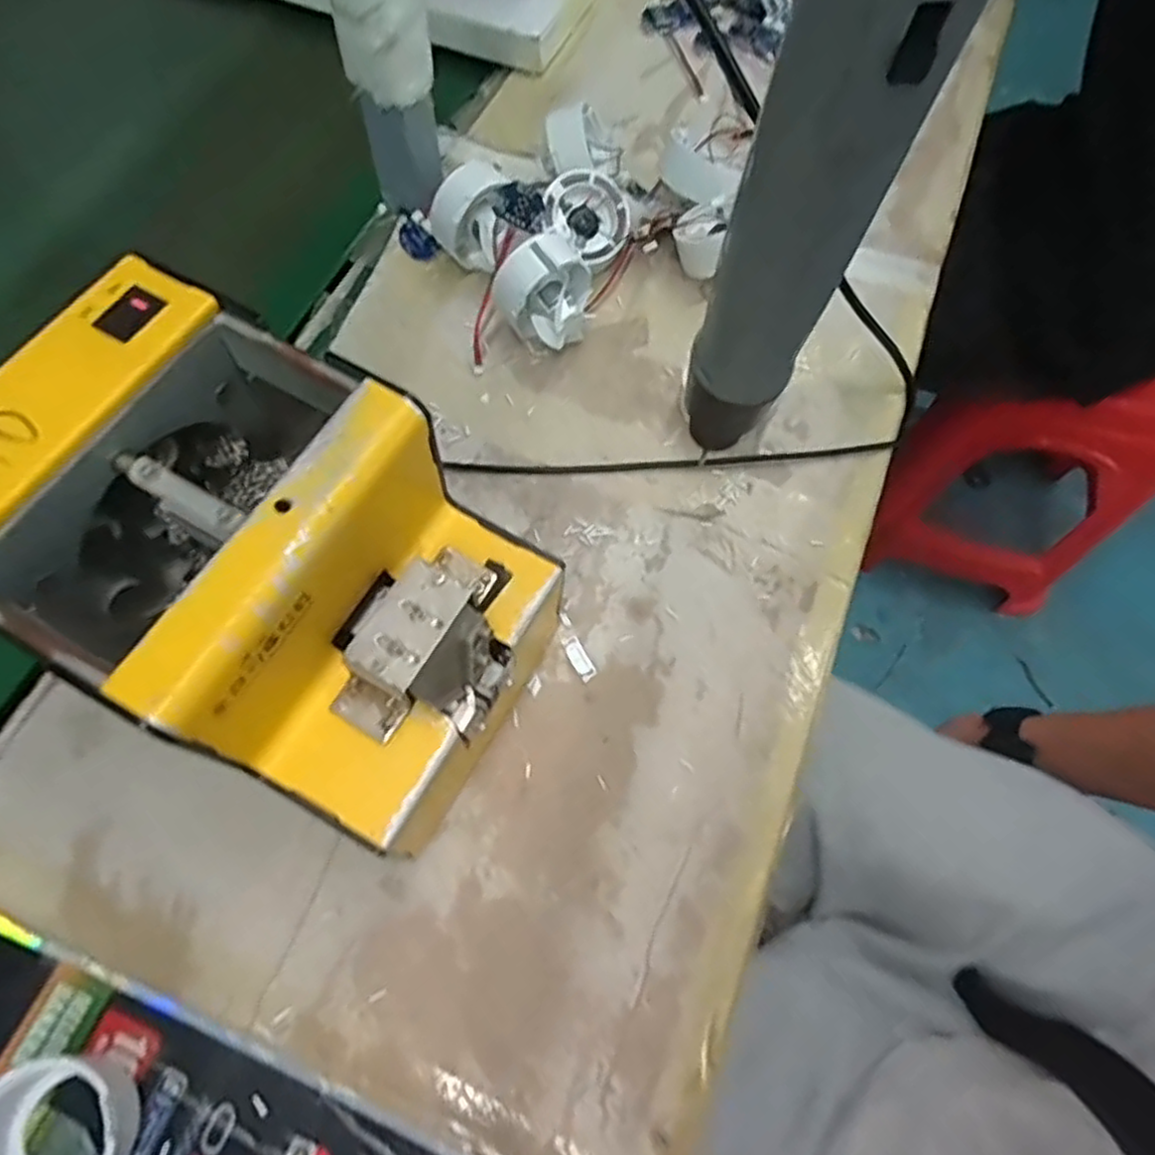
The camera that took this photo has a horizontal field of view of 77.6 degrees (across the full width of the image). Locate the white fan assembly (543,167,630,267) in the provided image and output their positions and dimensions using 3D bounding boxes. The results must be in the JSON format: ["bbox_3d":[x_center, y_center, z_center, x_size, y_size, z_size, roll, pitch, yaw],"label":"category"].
[{"bbox_3d":[0.009,-0.217,0.433,0.051,0.028,0.044,41,104,8],"label":"white fan assembly"}]

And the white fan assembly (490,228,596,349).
[{"bbox_3d":[-0.017,-0.157,0.405,0.049,0.053,0.042,-24,69,-12],"label":"white fan assembly"}]

